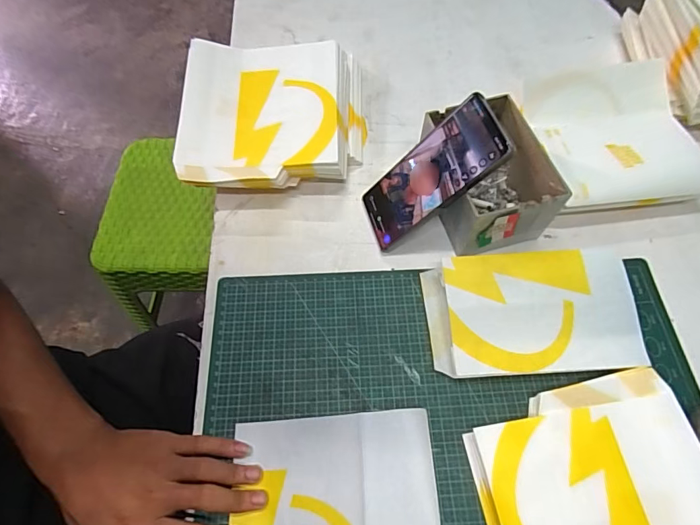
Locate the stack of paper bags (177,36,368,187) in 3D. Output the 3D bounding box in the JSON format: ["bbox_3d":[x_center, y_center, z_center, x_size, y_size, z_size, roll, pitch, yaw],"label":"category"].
[{"bbox_3d":[-0.085,-0.174,0.510,0.208,0.061,0.211,-2,63,-2],"label":"stack of paper bags"}]

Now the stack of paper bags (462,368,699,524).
[{"bbox_3d":[0.200,0.198,0.339,0.181,0.024,0.190,-11,63,-6],"label":"stack of paper bags"}]

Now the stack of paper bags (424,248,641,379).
[{"bbox_3d":[0.170,0.047,0.409,0.186,0.033,0.113,-1,63,-1],"label":"stack of paper bags"}]

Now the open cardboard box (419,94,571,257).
[{"bbox_3d":[0.138,-0.087,0.450,0.101,0.080,0.132,-14,64,-8],"label":"open cardboard box"}]

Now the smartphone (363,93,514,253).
[{"bbox_3d":[0.075,-0.081,0.423,0.012,0.163,0.072,10,54,-41],"label":"smartphone"}]

